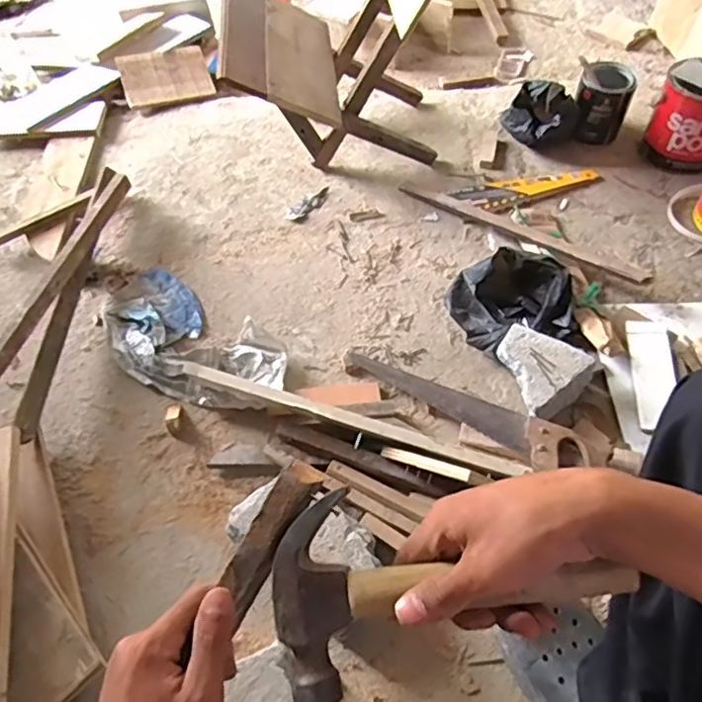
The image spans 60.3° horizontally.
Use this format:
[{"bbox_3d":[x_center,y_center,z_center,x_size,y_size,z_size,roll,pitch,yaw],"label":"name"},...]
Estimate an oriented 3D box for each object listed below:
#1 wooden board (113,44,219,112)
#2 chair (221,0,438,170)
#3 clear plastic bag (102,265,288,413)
[{"bbox_3d":[-0.441,-0.660,1.443,0.204,0.026,0.149,-17,81,-15],"label":"wooden board"},{"bbox_3d":[-0.033,-0.594,1.134,0.386,0.415,0.327,-8,55,-2],"label":"chair"},{"bbox_3d":[-0.275,-0.021,1.000,0.371,0.055,0.183,29,62,21],"label":"clear plastic bag"}]

